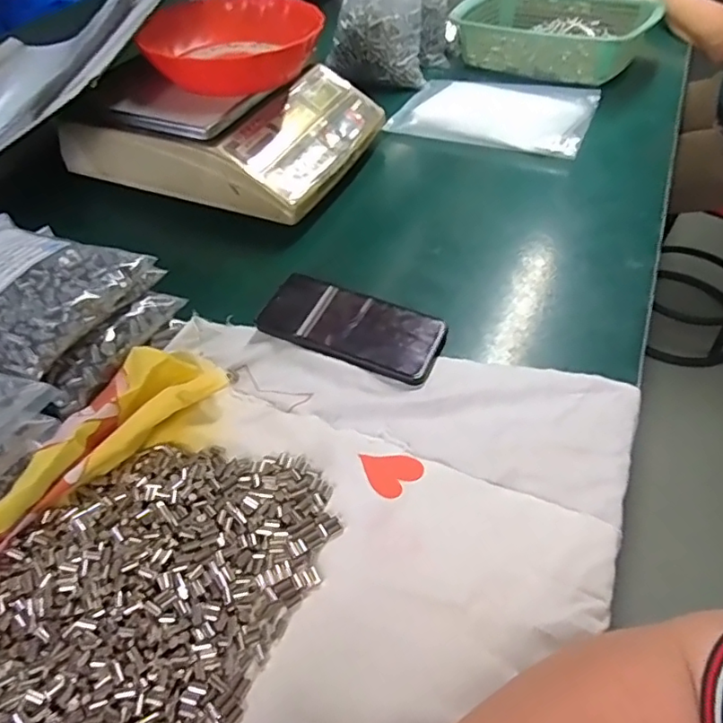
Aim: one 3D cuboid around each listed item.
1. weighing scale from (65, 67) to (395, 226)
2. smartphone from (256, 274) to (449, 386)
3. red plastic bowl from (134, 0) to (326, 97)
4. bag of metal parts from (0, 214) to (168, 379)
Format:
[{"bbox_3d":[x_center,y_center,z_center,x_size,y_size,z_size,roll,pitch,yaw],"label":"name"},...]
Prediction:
[{"bbox_3d":[-0.167,-0.314,0.707,0.329,0.099,0.258,16,51,15],"label":"weighing scale"},{"bbox_3d":[-0.008,-0.035,0.503,0.161,0.014,0.075,19,52,18],"label":"smartphone"},{"bbox_3d":[-0.160,-0.379,0.676,0.207,0.053,0.207,-1,48,1],"label":"red plastic bowl"},{"bbox_3d":[-0.279,-0.064,0.443,0.175,0.035,0.134,17,51,16],"label":"bag of metal parts"}]

